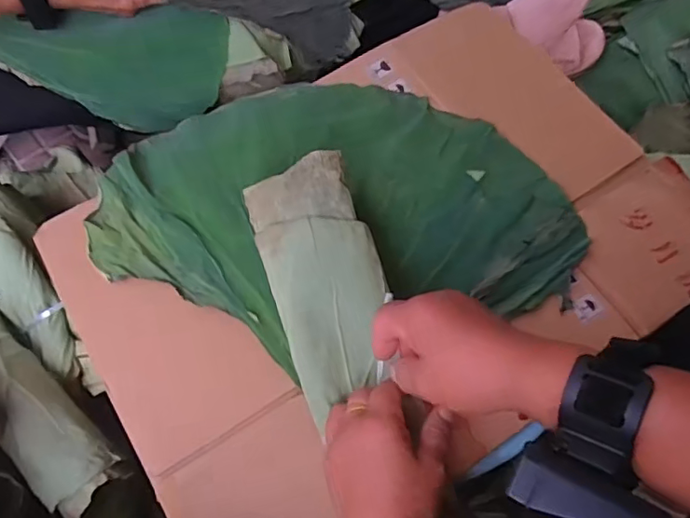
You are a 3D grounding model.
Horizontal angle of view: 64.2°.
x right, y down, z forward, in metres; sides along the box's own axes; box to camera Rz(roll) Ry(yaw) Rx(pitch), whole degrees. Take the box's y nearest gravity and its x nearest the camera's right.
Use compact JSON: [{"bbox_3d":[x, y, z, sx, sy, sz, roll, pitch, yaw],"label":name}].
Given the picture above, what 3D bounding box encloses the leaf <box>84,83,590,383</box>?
[{"bbox_3d":[-0.016,-0.050,0.517,0.414,0.022,0.282,-16,68,-8],"label":"leaf"}]

